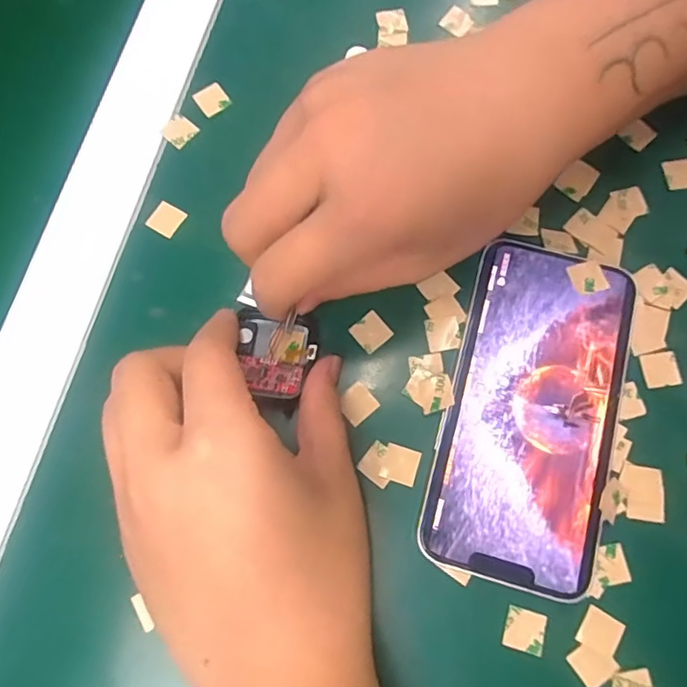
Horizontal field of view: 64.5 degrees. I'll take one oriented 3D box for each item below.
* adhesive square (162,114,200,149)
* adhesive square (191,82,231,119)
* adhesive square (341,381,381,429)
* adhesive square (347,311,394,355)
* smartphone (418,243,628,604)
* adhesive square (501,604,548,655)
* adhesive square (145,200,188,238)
[{"bbox_3d":[-0.084,-0.109,0.276,0.016,0.004,0.015,36,79,9],"label":"adhesive square"},{"bbox_3d":[-0.068,-0.126,0.282,0.015,0.004,0.015,-36,78,-8],"label":"adhesive square"},{"bbox_3d":[0.006,0.026,0.242,0.015,0.004,0.015,-40,78,-8],"label":"adhesive square"},{"bbox_3d":[0.013,-0.006,0.248,0.015,0.004,0.015,-39,78,-8],"label":"adhesive square"},{"bbox_3d":[0.081,0.027,0.236,0.070,0.010,0.142,14,76,5],"label":"smartphone"},{"bbox_3d":[0.073,0.115,0.219,0.015,0.004,0.016,14,76,9],"label":"adhesive square"},{"bbox_3d":[-0.086,-0.061,0.264,0.015,0.004,0.015,29,78,8],"label":"adhesive square"}]

